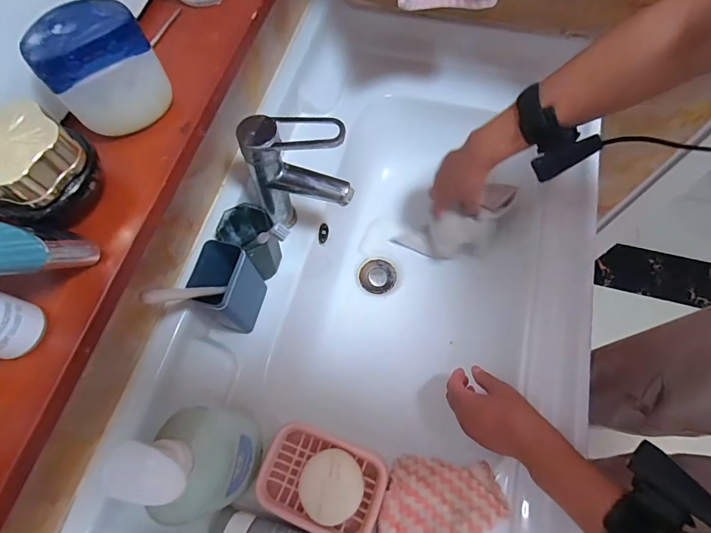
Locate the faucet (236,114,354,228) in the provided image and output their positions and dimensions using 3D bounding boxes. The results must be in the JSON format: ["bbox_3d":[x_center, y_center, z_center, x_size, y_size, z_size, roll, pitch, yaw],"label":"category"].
[{"bbox_3d":[-0.061,-0.103,0.470,0.119,0.163,0.058,8,67,6],"label":"faucet"}]

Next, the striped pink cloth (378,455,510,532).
[{"bbox_3d":[0.075,0.250,0.404,0.148,0.028,0.102,-31,54,-27],"label":"striped pink cloth"}]

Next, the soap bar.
[{"bbox_3d":[-0.024,0.216,0.389,0.060,0.019,0.064,-1,67,2],"label":"soap bar"}]

